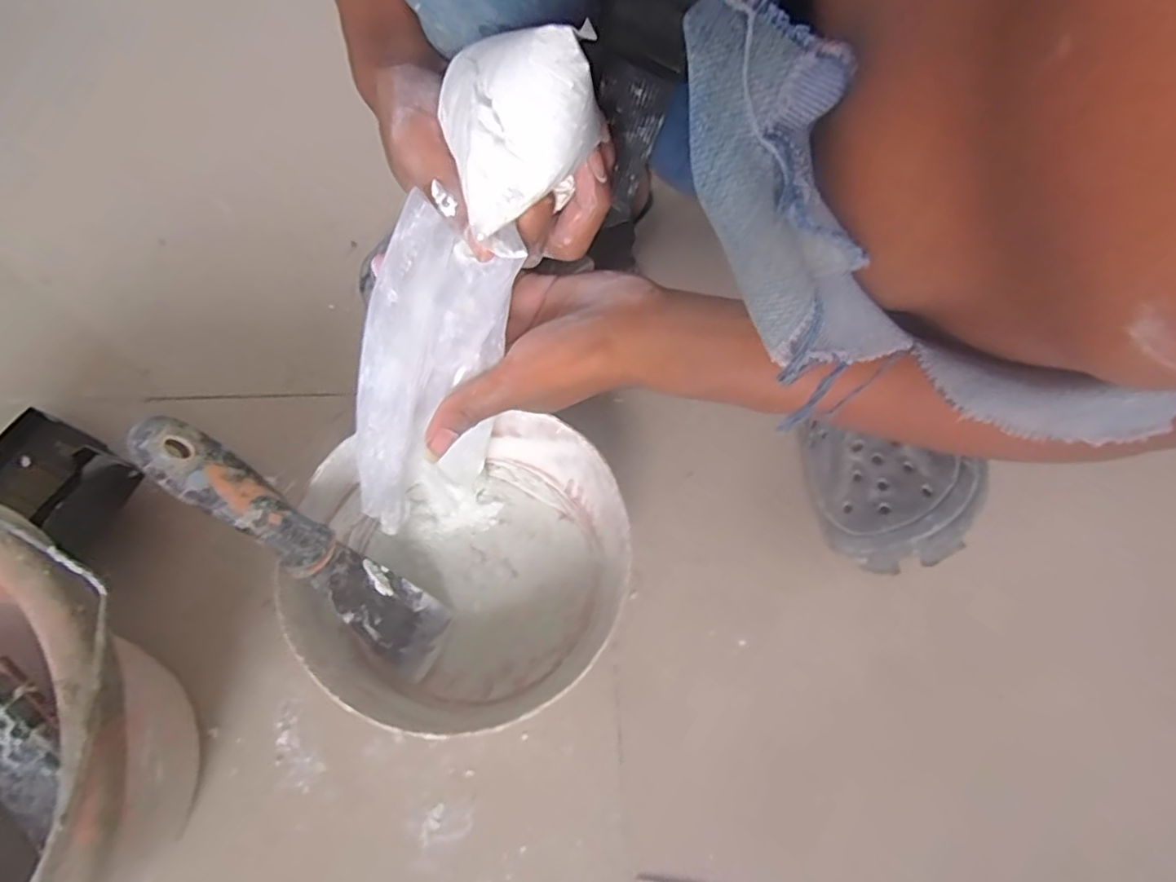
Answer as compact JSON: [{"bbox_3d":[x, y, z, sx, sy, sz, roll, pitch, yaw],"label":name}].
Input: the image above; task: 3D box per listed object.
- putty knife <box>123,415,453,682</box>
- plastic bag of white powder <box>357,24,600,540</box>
[{"bbox_3d":[-0.153,0.062,0.338,0.040,0.016,0.200,-51,120,-19],"label":"putty knife"},{"bbox_3d":[-0.068,-0.069,0.303,0.071,0.252,0.059,41,38,14],"label":"plastic bag of white powder"}]

